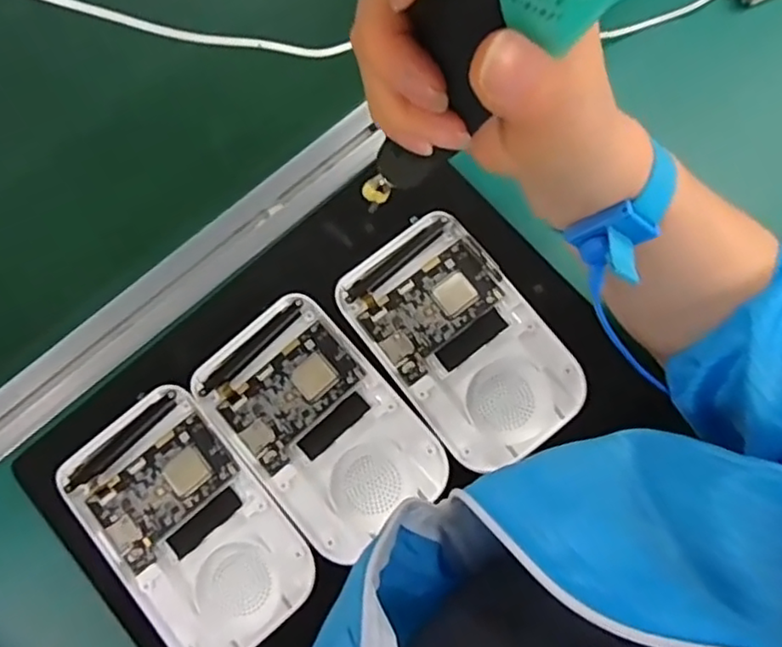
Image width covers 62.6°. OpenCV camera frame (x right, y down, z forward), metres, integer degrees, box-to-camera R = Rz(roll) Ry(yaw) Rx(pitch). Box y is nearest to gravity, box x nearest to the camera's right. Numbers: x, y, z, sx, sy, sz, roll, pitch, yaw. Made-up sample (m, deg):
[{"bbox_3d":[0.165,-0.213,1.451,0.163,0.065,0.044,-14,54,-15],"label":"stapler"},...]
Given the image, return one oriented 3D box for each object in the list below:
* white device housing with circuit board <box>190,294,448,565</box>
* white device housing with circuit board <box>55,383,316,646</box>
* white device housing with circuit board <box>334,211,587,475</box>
[{"bbox_3d":[-0.045,0.062,0.399,0.096,0.012,0.150,-41,80,-8],"label":"white device housing with circuit board"},{"bbox_3d":[-0.123,0.121,0.389,0.094,0.018,0.157,-39,80,-8],"label":"white device housing with circuit board"},{"bbox_3d":[0.045,0.011,0.408,0.097,0.013,0.153,-36,79,-7],"label":"white device housing with circuit board"}]

